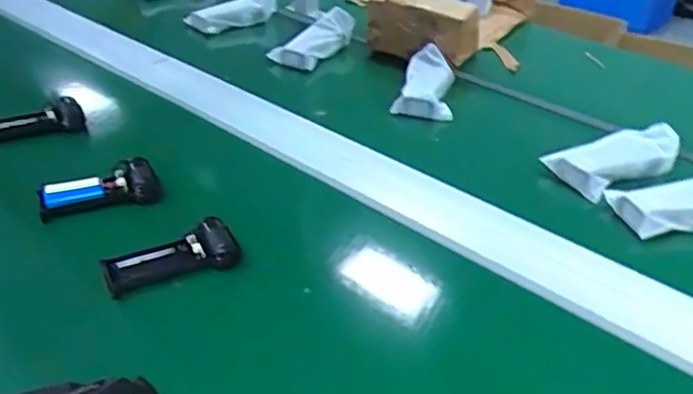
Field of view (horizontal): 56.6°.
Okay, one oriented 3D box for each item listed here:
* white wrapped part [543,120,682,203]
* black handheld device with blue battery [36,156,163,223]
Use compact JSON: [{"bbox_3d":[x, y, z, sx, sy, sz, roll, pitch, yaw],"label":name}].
[{"bbox_3d":[0.406,-0.066,0.971,0.200,0.053,0.099,-17,40,-27],"label":"white wrapped part"},{"bbox_3d":[-0.347,-0.009,0.908,0.160,0.050,0.055,-16,39,-25],"label":"black handheld device with blue battery"}]

